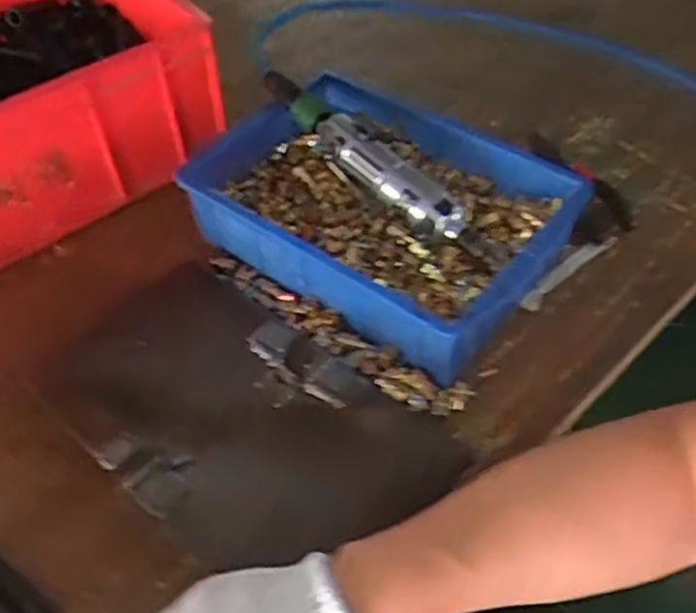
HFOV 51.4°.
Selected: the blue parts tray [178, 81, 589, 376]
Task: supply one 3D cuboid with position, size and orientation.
[{"bbox_3d":[0.025,-0.086,0.618,0.298,0.075,0.209,30,58,25],"label":"blue parts tray"}]

